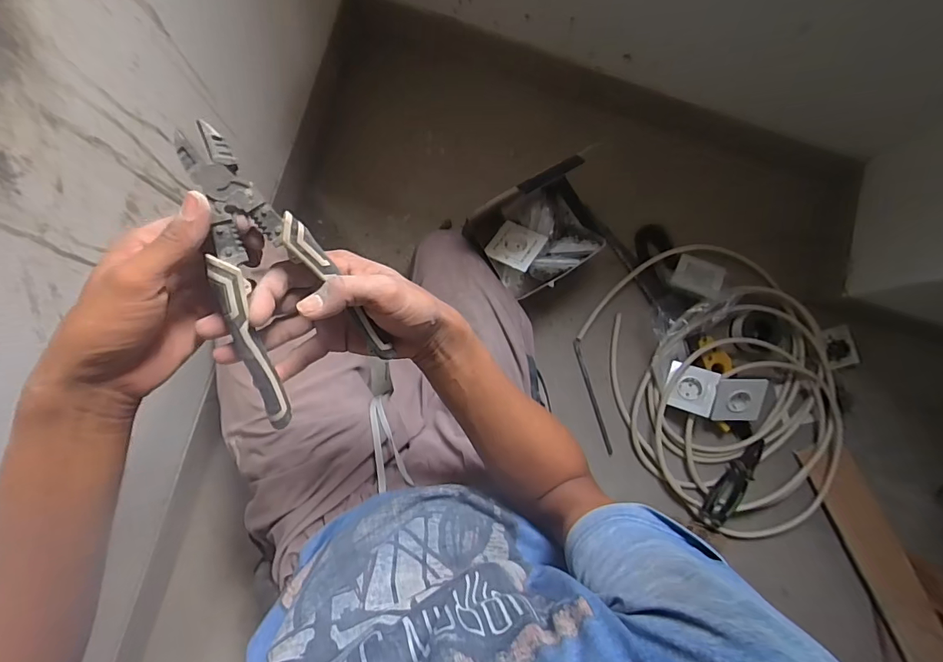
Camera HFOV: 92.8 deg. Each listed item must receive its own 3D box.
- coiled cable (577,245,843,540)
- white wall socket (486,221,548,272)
[{"bbox_3d":[0.517,0.108,0.880,0.458,0.083,0.591,-44,91,-8],"label":"coiled cable"},{"bbox_3d":[0.078,-0.148,0.778,0.081,0.017,0.080,27,75,19],"label":"white wall socket"}]

